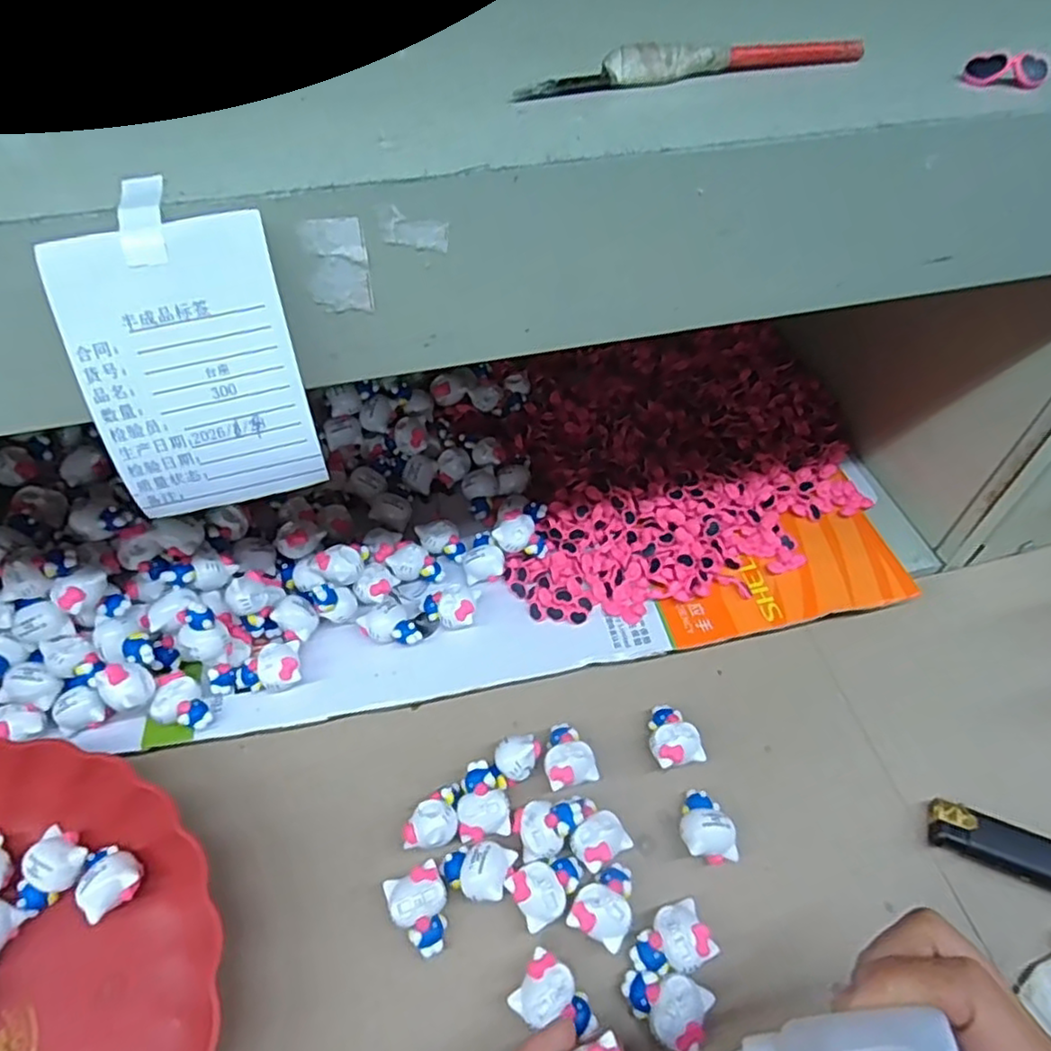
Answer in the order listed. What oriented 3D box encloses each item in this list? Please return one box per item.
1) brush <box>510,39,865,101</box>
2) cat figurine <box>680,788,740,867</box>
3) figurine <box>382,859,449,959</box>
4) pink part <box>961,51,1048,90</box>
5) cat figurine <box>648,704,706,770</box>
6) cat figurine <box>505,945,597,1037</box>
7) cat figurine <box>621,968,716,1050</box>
[{"bbox_3d":[0.054,-0.148,0.213,0.118,0.009,0.008,-13,52,-11],"label":"brush"},{"bbox_3d":[0.088,0.146,0.326,0.025,0.021,0.033,3,51,1],"label":"cat figurine"},{"bbox_3d":[-0.047,0.176,0.303,0.024,0.017,0.034,-21,54,-17],"label":"figurine"},{"bbox_3d":[0.150,-0.142,0.207,0.023,0.008,0.008,15,52,11],"label":"pink part"},{"bbox_3d":[0.078,0.111,0.354,0.026,0.017,0.034,-7,51,-6],"label":"cat figurine"},{"bbox_3d":[0.013,0.201,0.281,0.034,0.016,0.024,28,56,20],"label":"cat figurine"},{"bbox_3d":[0.058,0.202,0.280,0.034,0.018,0.024,21,54,15],"label":"cat figurine"}]

